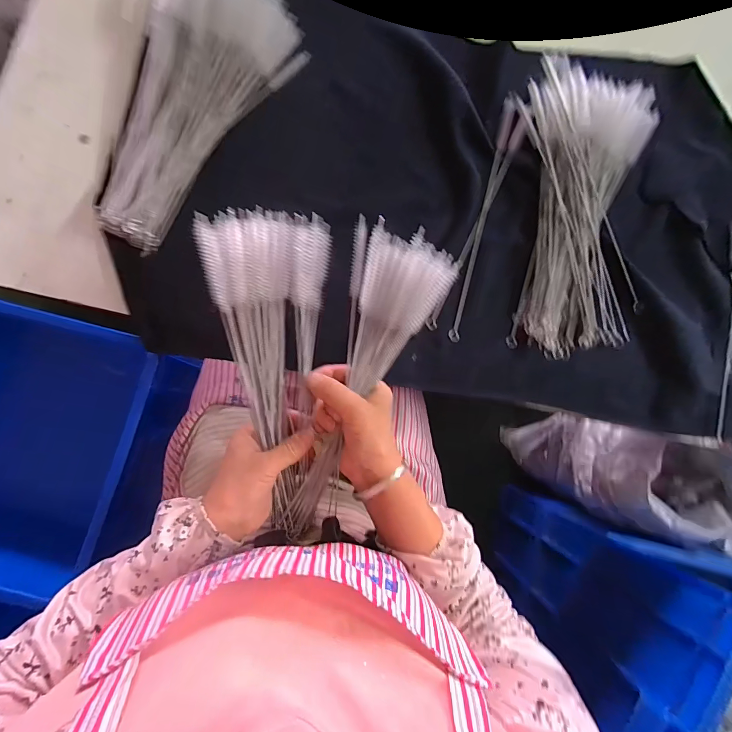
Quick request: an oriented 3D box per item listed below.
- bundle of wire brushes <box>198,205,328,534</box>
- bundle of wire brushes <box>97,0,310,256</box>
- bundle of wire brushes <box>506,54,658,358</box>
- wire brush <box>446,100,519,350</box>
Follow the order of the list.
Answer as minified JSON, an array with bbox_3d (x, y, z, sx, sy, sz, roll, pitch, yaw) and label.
[{"bbox_3d":[-0.083,0.016,0.344,0.096,0.029,0.292,0,107,-2],"label":"bundle of wire brushes"},{"bbox_3d":[-0.214,-0.295,0.414,0.157,0.035,0.309,35,87,-1],"label":"bundle of wire brushes"},{"bbox_3d":[0.258,-0.184,0.439,0.153,0.028,0.333,2,88,-2],"label":"bundle of wire brushes"},{"bbox_3d":[0.139,-0.173,0.445,0.016,0.010,0.297,14,87,-2],"label":"wire brush"}]

